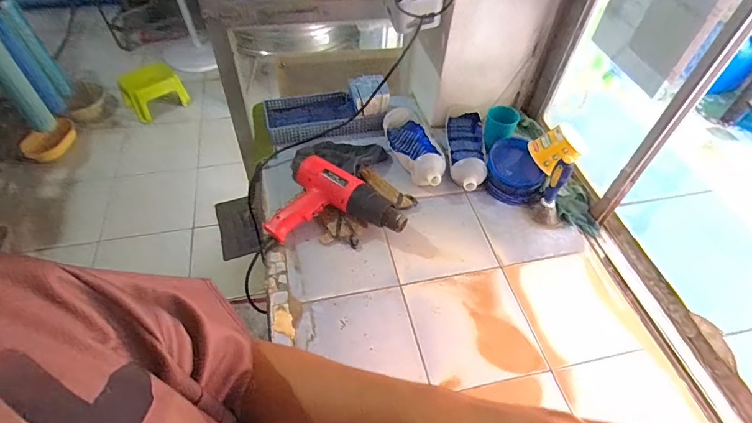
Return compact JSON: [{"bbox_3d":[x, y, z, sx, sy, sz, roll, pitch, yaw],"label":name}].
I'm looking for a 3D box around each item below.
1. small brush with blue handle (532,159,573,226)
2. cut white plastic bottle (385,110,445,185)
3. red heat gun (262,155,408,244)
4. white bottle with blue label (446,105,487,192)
[{"bbox_3d":[0.365,-0.036,0.838,0.064,0.146,0.048,34,56,23],"label":"small brush with blue handle"},{"bbox_3d":[0.092,-0.149,0.962,0.106,0.064,0.240,-9,51,-10],"label":"cut white plastic bottle"},{"bbox_3d":[-0.073,-0.018,0.834,0.263,0.084,0.167,5,50,1],"label":"red heat gun"},{"bbox_3d":[0.210,-0.147,0.971,0.086,0.058,0.256,4,50,0],"label":"white bottle with blue label"}]

